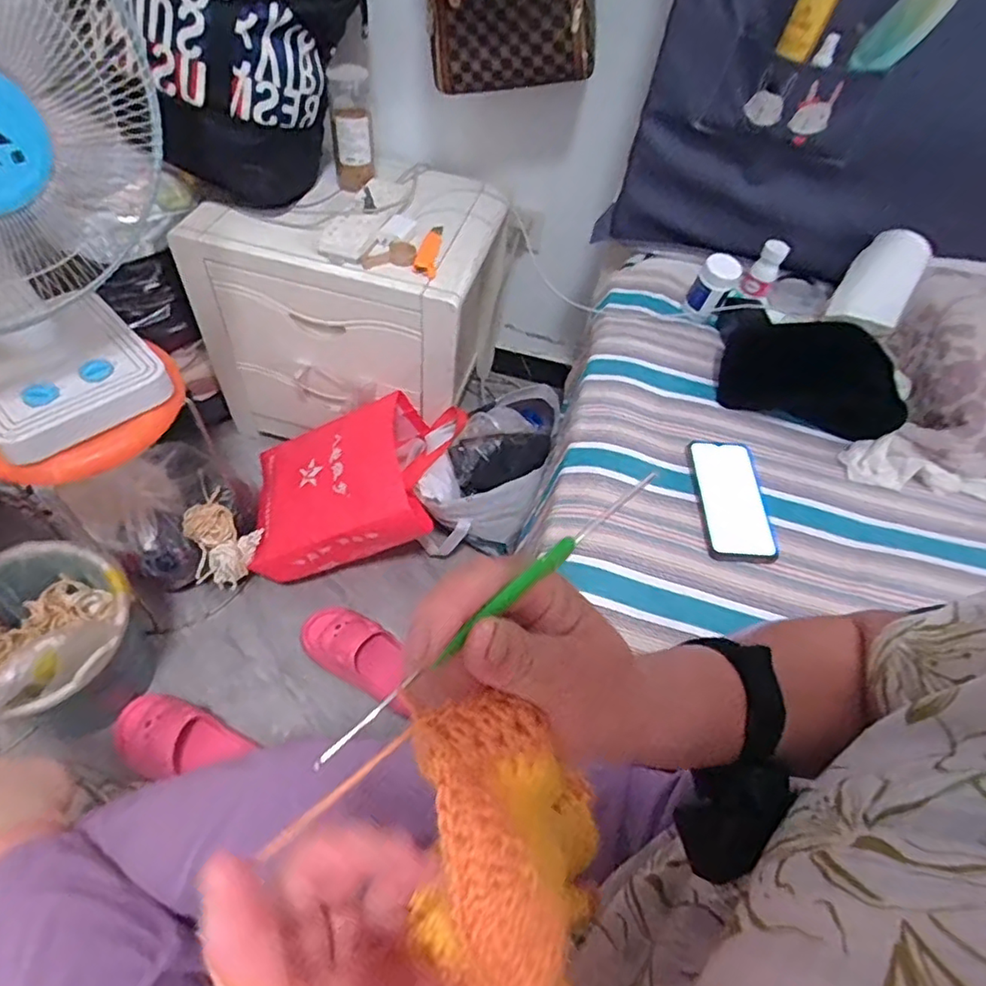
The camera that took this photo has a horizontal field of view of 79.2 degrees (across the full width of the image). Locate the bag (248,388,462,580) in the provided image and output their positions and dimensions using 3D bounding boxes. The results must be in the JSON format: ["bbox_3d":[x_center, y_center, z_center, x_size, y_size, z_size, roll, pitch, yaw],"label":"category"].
[{"bbox_3d":[-0.254,-0.015,1.072,0.429,0.124,0.273,-22,63,17],"label":"bag"}]

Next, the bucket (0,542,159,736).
[{"bbox_3d":[-0.627,0.222,0.868,0.230,0.270,0.232,4,54,-5],"label":"bucket"}]

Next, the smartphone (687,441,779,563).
[{"bbox_3d":[0.274,0.006,0.685,0.082,0.015,0.158,3,54,-5],"label":"smartphone"}]

